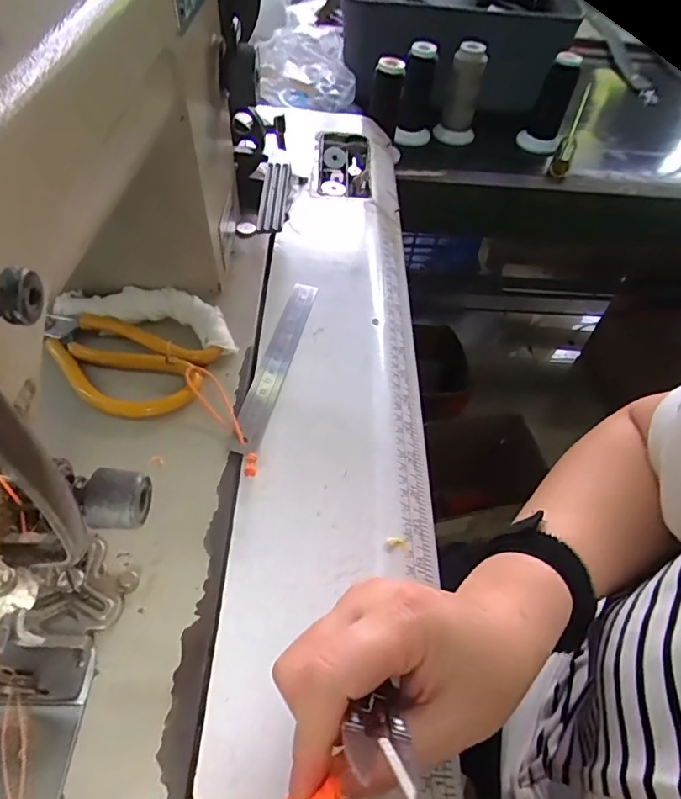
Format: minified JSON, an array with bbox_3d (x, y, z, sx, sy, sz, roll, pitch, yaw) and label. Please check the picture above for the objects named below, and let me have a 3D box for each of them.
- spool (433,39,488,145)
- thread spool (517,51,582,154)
[{"bbox_3d":[0.178,-0.444,0.760,0.055,0.123,0.056,13,51,5],"label":"spool"},{"bbox_3d":[0.307,-0.430,0.761,0.057,0.122,0.054,21,52,11],"label":"thread spool"}]

